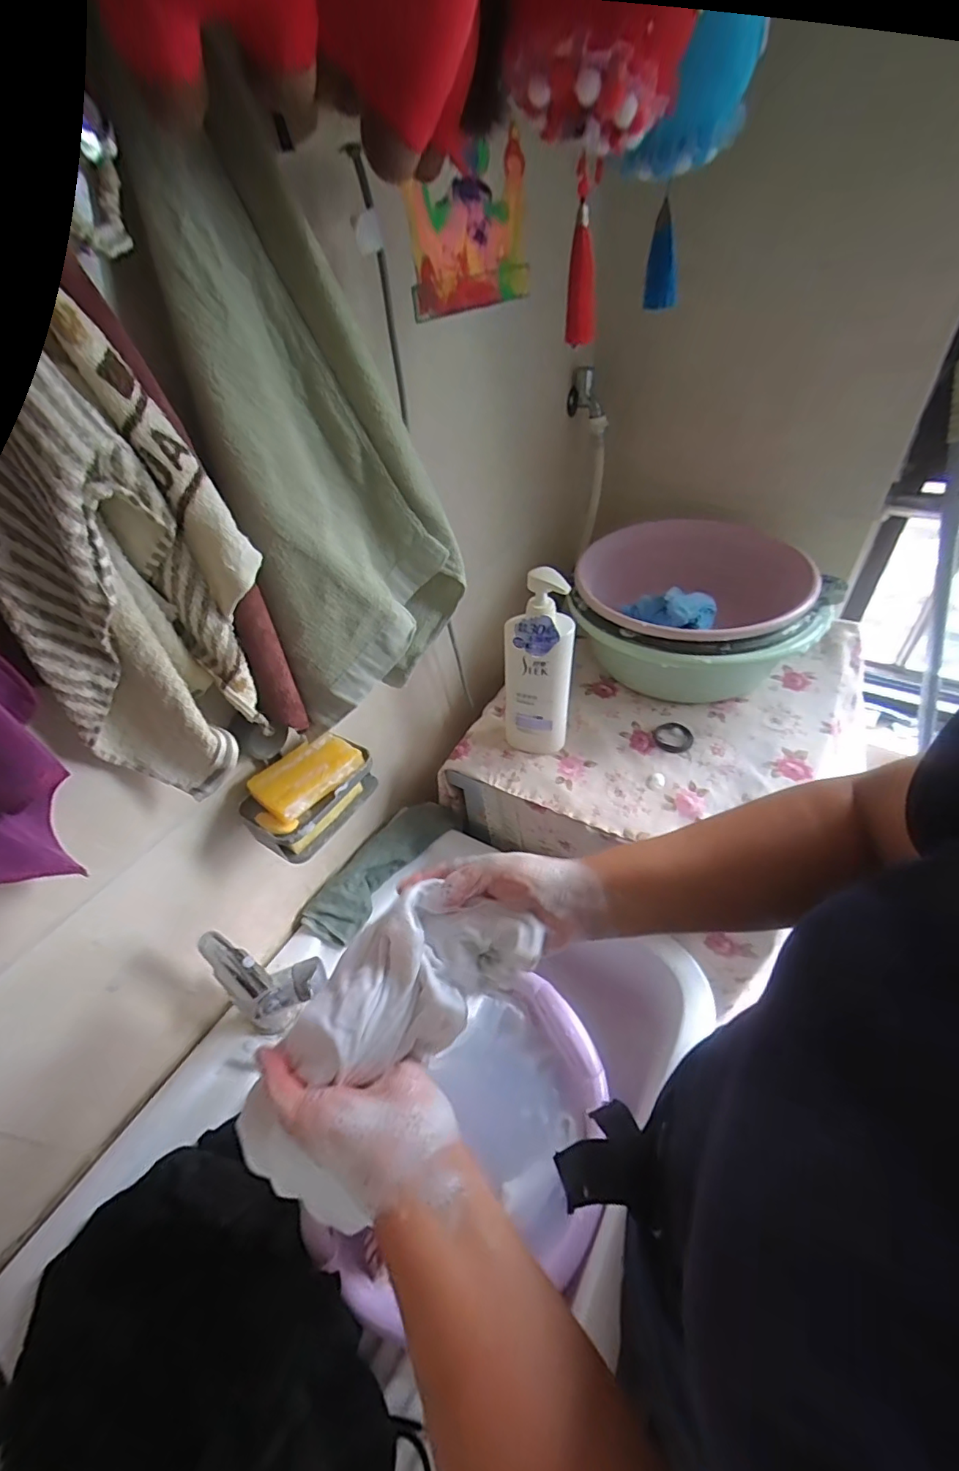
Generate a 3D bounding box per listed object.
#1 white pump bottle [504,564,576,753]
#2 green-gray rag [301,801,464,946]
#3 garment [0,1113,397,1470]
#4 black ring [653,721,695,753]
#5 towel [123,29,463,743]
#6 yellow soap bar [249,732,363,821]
[{"bbox_3d":[0.076,-0.086,0.700,0.089,0.268,0.050,-1,45,5],"label":"white pump bottle"},{"bbox_3d":[-0.138,0.184,0.771,0.078,0.037,0.255,29,56,31],"label":"green-gray rag"},{"bbox_3d":[-0.232,0.528,0.449,0.347,0.090,0.211,24,53,28],"label":"garment"},{"bbox_3d":[0.284,0.002,0.779,0.054,0.006,0.058,-3,44,3],"label":"black ring"},{"bbox_3d":[-0.112,-0.201,0.421,0.176,0.354,0.101,-27,48,-18],"label":"towel"},{"bbox_3d":[-0.180,0.038,0.559,0.065,0.022,0.105,28,55,31],"label":"yellow soap bar"}]

